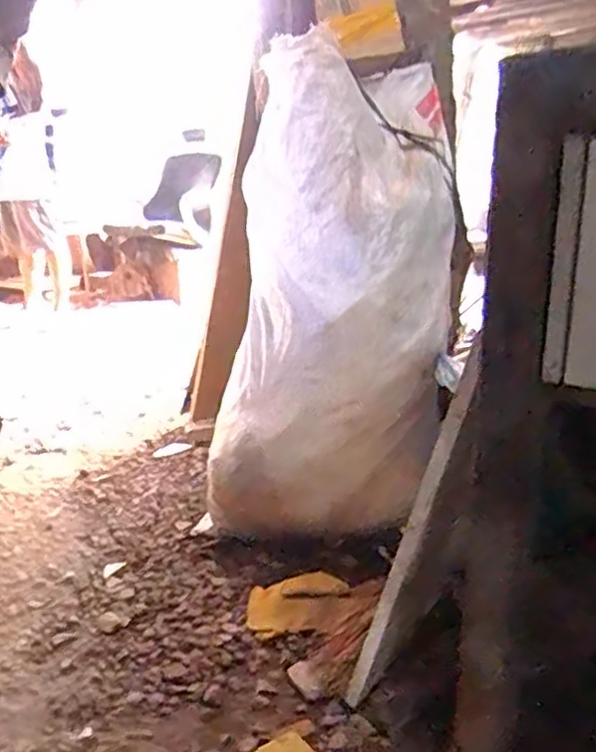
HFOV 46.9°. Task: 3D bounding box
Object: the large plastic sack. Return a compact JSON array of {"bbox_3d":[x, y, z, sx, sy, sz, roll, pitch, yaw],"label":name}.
[{"bbox_3d":[0.094,-0.118,1.209,0.304,0.891,0.344,11,9,-37],"label":"large plastic sack"}]

